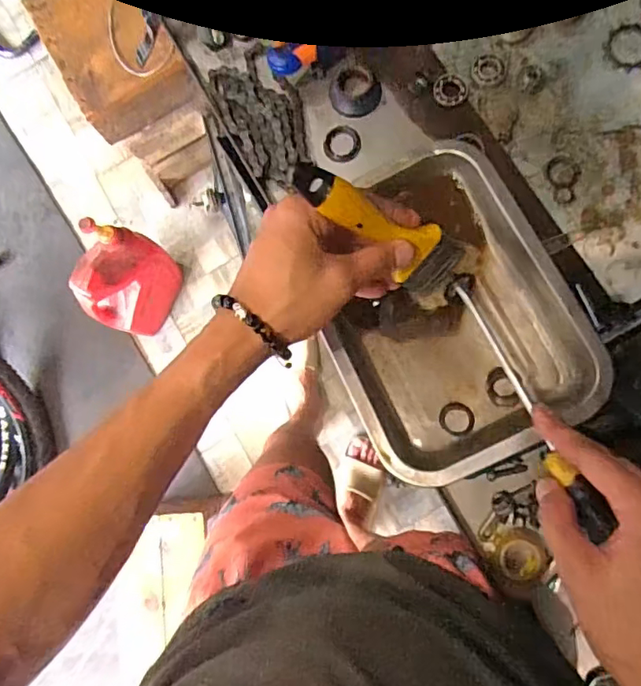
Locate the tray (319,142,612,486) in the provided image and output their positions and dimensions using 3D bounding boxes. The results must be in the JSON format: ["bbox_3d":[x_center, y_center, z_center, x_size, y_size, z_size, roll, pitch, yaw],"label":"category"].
[{"bbox_3d":[0.097,-0.029,0.451,0.187,0.050,0.252,-26,82,4],"label":"tray"}]

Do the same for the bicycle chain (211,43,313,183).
[{"bbox_3d":[-0.051,-0.210,0.505,0.069,0.017,0.138,-27,82,3],"label":"bicycle chain"}]

